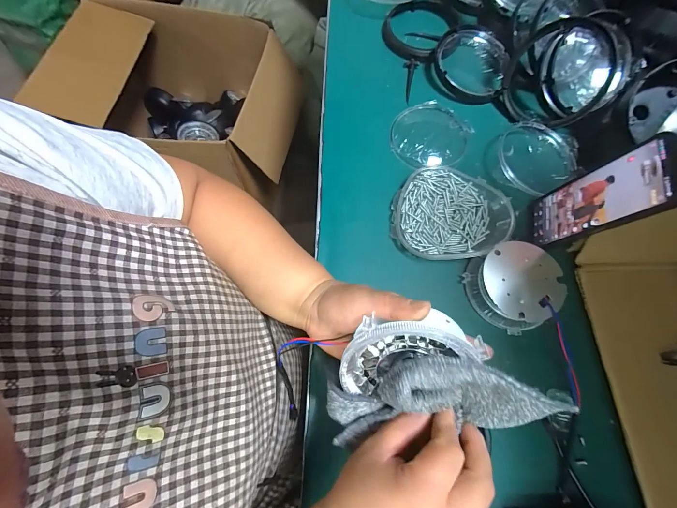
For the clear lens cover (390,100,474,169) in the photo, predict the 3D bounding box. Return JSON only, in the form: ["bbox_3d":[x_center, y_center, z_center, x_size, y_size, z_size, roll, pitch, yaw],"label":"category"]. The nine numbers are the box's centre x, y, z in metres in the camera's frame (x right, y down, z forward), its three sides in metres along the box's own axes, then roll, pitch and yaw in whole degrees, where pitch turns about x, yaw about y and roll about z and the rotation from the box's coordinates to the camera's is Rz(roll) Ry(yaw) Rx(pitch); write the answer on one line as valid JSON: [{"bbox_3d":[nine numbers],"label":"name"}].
[{"bbox_3d":[0.142,-0.187,0.475,0.117,0.026,0.117,34,74,11],"label":"clear lens cover"}]

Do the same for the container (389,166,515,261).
[{"bbox_3d":[0.151,-0.058,0.411,0.148,0.038,0.134,4,71,0],"label":"container"}]

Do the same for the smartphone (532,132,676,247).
[{"bbox_3d":[0.291,-0.061,0.344,0.008,0.161,0.078,15,73,-8],"label":"smartphone"}]

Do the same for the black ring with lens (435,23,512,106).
[{"bbox_3d":[0.224,-0.322,0.503,0.119,0.034,0.129,22,72,7],"label":"black ring with lens"}]

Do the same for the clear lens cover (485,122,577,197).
[{"bbox_3d":[0.290,-0.143,0.456,0.129,0.025,0.112,-31,74,-11],"label":"clear lens cover"}]

